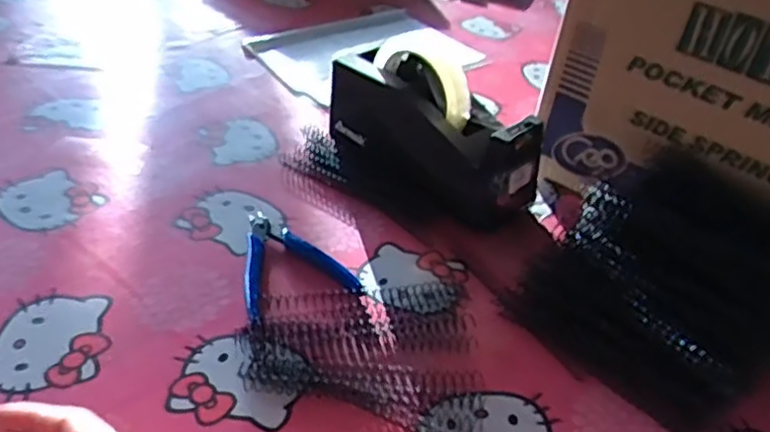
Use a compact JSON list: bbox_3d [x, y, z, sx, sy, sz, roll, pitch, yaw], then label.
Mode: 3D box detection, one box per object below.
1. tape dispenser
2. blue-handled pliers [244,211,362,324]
[{"bbox_3d":[0.034,-0.077,0.597,0.205,0.113,0.076,26,41,25],"label":"tape dispenser"},{"bbox_3d":[-0.079,0.031,0.528,0.083,0.011,0.117,-12,40,-22],"label":"blue-handled pliers"}]

